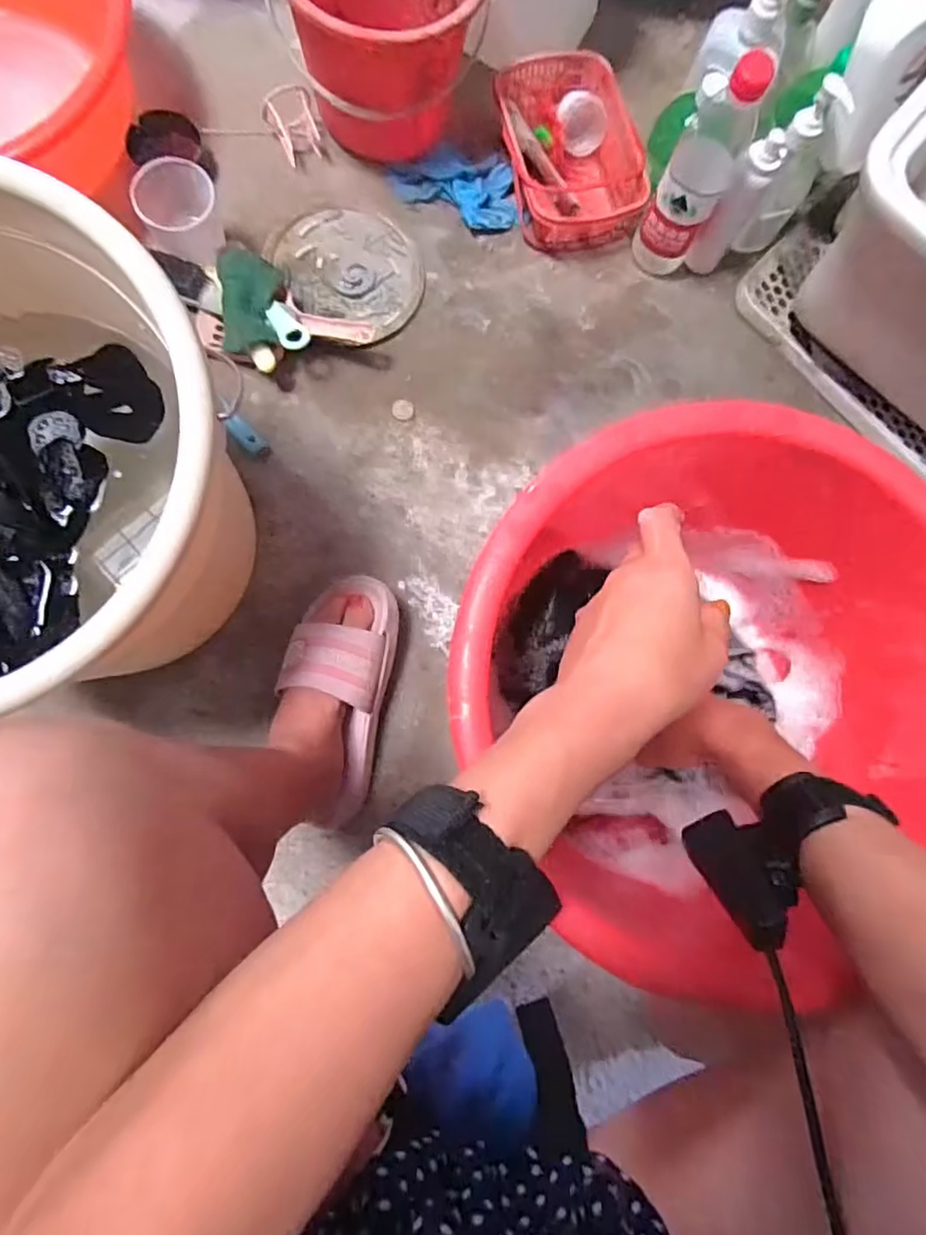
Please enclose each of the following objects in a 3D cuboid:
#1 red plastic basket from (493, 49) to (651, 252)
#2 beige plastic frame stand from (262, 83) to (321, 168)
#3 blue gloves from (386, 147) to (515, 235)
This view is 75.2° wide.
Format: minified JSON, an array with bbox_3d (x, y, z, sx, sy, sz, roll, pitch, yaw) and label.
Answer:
[{"bbox_3d":[0.114,-0.531,0.682,0.140,0.056,0.201,-14,84,-6],"label":"red plastic basket"},{"bbox_3d":[-0.188,-0.542,0.660,0.053,0.043,0.059,-13,84,-6],"label":"beige plastic frame stand"},{"bbox_3d":[-0.007,-0.489,0.684,0.138,0.017,0.098,5,82,-4],"label":"blue gloves"}]

